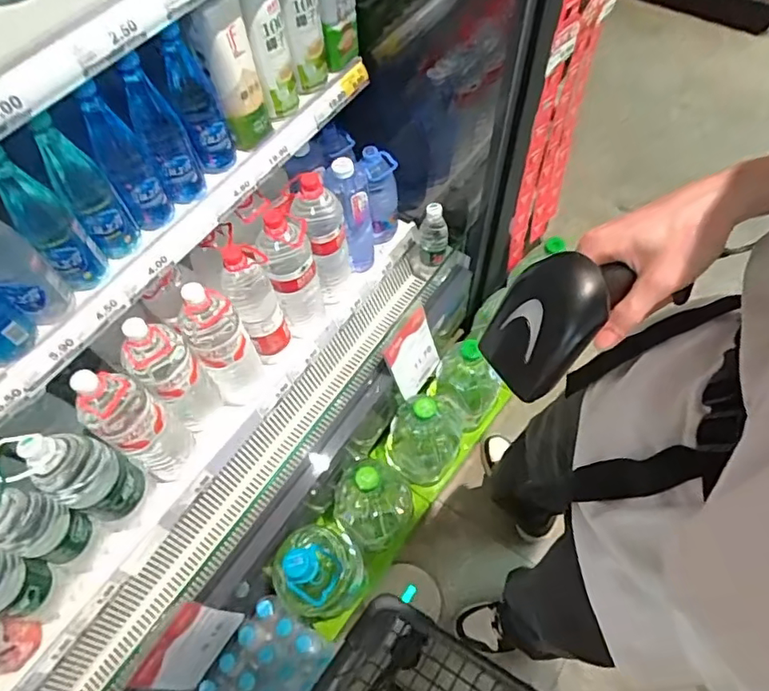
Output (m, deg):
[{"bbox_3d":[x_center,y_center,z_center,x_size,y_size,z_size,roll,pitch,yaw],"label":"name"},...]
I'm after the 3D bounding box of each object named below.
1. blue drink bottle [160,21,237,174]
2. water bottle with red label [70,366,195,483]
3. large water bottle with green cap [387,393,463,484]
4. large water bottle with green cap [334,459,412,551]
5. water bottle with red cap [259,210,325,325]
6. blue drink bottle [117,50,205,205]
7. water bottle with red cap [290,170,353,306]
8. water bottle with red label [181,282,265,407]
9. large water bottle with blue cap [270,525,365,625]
[{"bbox_3d":[-0.264,-0.345,0.766,0.062,0.208,0.057,-17,62,-9],"label":"blue drink bottle"},{"bbox_3d":[-0.404,0.137,0.886,0.099,0.324,0.076,-40,68,-19],"label":"water bottle with red label"},{"bbox_3d":[0.092,0.219,1.263,0.165,0.310,0.178,0,61,0],"label":"large water bottle with green cap"},{"bbox_3d":[-0.023,0.338,1.185,0.169,0.332,0.155,0,61,0],"label":"large water bottle with green cap"},{"bbox_3d":[-0.172,-0.136,1.020,0.085,0.296,0.079,-13,61,-7],"label":"water bottle with red cap"},{"bbox_3d":[-0.306,-0.292,0.741,0.060,0.209,0.057,-21,63,-11],"label":"blue drink bottle"},{"bbox_3d":[-0.120,-0.211,1.058,0.094,0.319,0.100,-8,61,-4],"label":"water bottle with red cap"},{"bbox_3d":[-0.287,0.001,0.957,0.090,0.327,0.083,-26,64,-13],"label":"water bottle with red label"},{"bbox_3d":[-0.141,0.443,1.090,0.149,0.296,0.174,-23,63,-12],"label":"large water bottle with blue cap"}]

